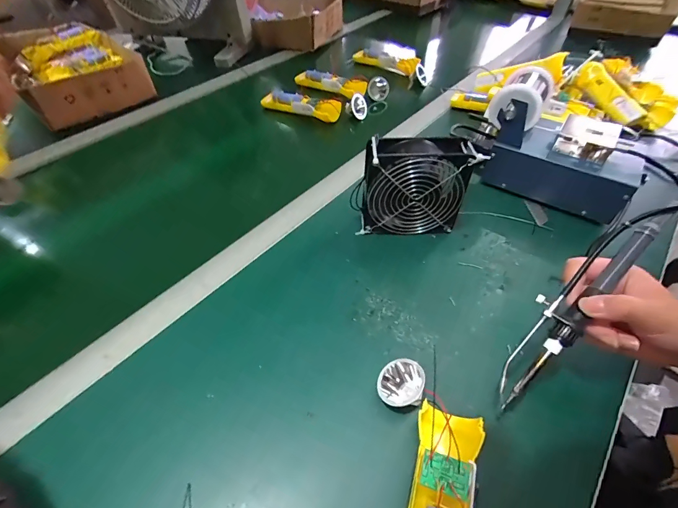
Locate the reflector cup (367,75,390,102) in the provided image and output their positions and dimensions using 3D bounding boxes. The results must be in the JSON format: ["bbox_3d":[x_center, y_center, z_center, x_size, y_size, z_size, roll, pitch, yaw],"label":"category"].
[{"bbox_3d":[0.087,-0.355,0.746,0.044,0.043,0.032,15,51,13],"label":"reflector cup"}]

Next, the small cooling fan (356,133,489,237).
[{"bbox_3d":[0.093,-0.084,0.444,0.129,0.119,0.055,-1,49,-1],"label":"small cooling fan"}]

